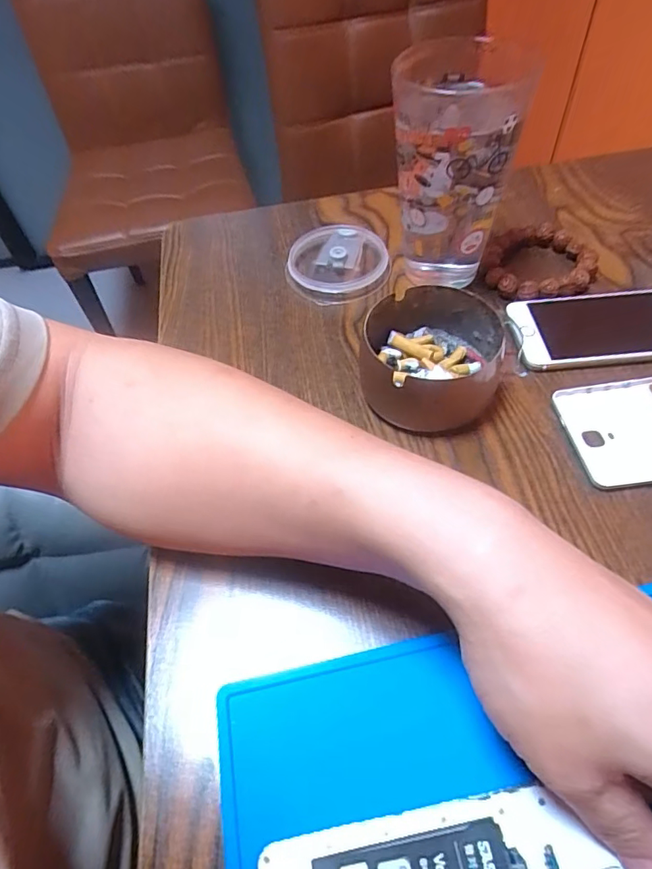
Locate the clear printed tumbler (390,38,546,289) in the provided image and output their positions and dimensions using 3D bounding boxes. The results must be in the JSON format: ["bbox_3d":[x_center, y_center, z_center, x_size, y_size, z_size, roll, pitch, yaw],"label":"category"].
[{"bbox_3d":[0.086,-0.189,0.363,0.077,0.144,0.099,2,54,6],"label":"clear printed tumbler"}]

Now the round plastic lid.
[{"bbox_3d":[0.010,-0.139,0.419,0.080,0.018,0.080,-2,54,3],"label":"round plastic lid"}]

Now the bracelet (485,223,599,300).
[{"bbox_3d":[0.166,-0.133,0.399,0.080,0.016,0.083,17,57,16],"label":"bracelet"}]

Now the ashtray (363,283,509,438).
[{"bbox_3d":[0.065,-0.046,0.327,0.088,0.046,0.090,4,55,8],"label":"ashtray"}]

